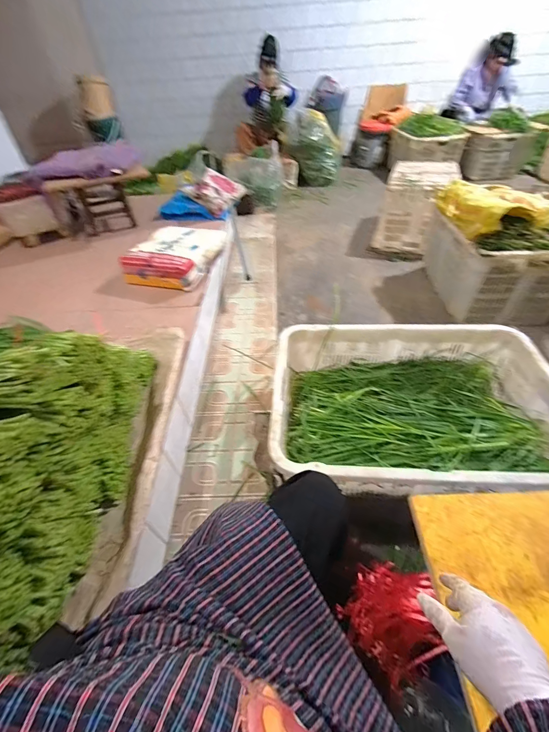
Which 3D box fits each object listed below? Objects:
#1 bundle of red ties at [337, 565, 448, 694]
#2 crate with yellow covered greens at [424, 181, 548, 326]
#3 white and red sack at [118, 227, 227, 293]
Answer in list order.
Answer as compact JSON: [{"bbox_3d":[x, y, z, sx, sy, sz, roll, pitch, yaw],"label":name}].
[{"bbox_3d":[0.182,0.410,0.521,0.132,0.154,0.121,29,53,30],"label":"bundle of red ties"},{"bbox_3d":[1.020,-0.543,1.463,0.480,0.406,0.569,2,45,7],"label":"crate with yellow covered greens"},{"bbox_3d":[-0.384,-0.445,1.253,0.299,0.097,0.367,7,45,11],"label":"white and red sack"}]

